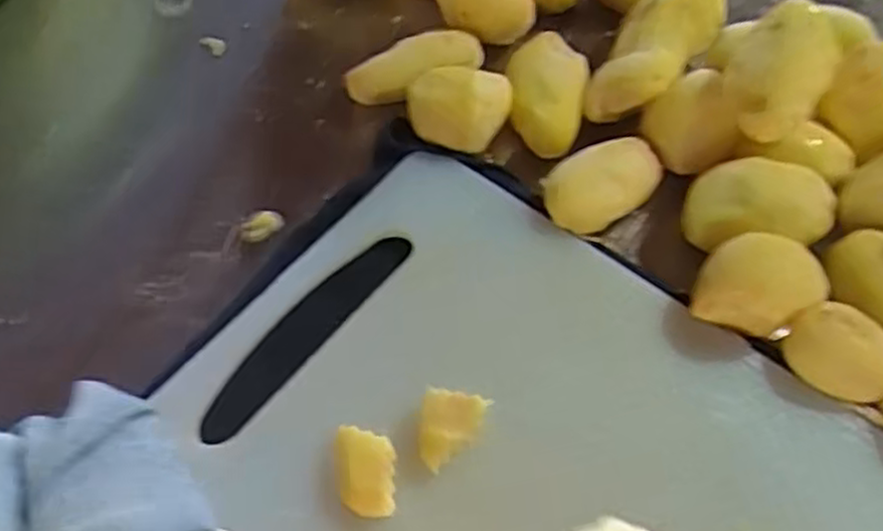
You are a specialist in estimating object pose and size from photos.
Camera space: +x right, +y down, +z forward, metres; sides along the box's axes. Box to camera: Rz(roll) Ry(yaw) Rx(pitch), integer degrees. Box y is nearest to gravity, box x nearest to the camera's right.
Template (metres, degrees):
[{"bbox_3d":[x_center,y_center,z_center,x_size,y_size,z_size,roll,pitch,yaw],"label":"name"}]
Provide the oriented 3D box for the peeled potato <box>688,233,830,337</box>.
[{"bbox_3d":[0.164,0.011,0.402,0.054,0.042,0.046,35,63,18],"label":"peeled potato"}]

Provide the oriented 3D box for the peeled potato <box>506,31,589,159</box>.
[{"bbox_3d":[0.066,-0.110,0.492,0.048,0.042,0.067,10,58,4],"label":"peeled potato"}]

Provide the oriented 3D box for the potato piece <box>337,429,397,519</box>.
[{"bbox_3d":[-0.035,0.096,0.362,0.026,0.020,0.039,-3,58,-4],"label":"potato piece"}]

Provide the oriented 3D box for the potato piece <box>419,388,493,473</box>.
[{"bbox_3d":[0.005,0.079,0.367,0.029,0.029,0.032,9,58,4],"label":"potato piece"}]

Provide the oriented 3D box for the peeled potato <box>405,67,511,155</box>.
[{"bbox_3d":[0.010,-0.098,0.472,0.060,0.031,0.044,19,59,9],"label":"peeled potato"}]

